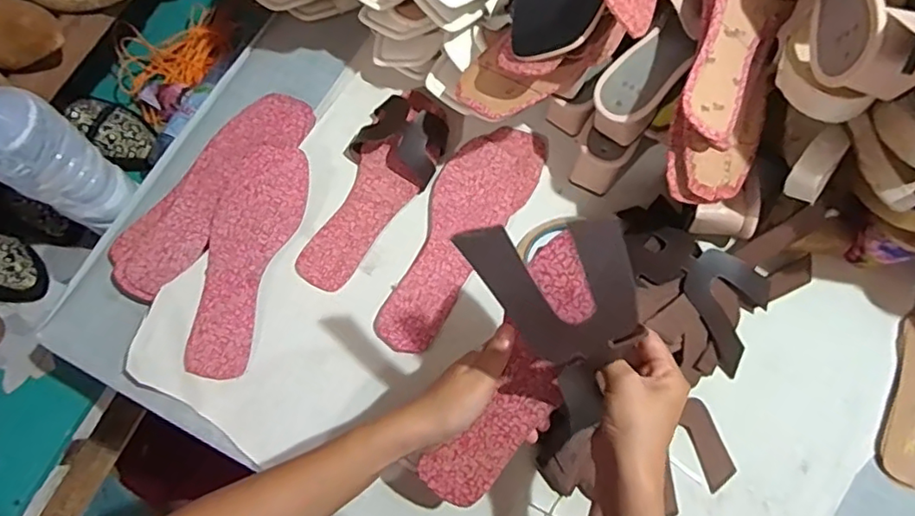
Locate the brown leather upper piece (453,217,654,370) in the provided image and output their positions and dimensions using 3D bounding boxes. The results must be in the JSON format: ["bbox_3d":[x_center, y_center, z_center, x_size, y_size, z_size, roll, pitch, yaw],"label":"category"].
[{"bbox_3d":[0.064,0.025,0.375,0.097,0.029,0.107,-7,114,15],"label":"brown leather upper piece"}]

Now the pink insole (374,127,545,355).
[{"bbox_3d":[-0.003,-0.031,0.618,0.089,0.006,0.270,32,75,10],"label":"pink insole"}]

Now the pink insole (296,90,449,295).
[{"bbox_3d":[-0.091,-0.081,0.622,0.090,0.024,0.238,30,75,10],"label":"pink insole"}]

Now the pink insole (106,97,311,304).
[{"bbox_3d":[-0.257,-0.074,0.616,0.081,0.011,0.261,37,77,14],"label":"pink insole"}]

